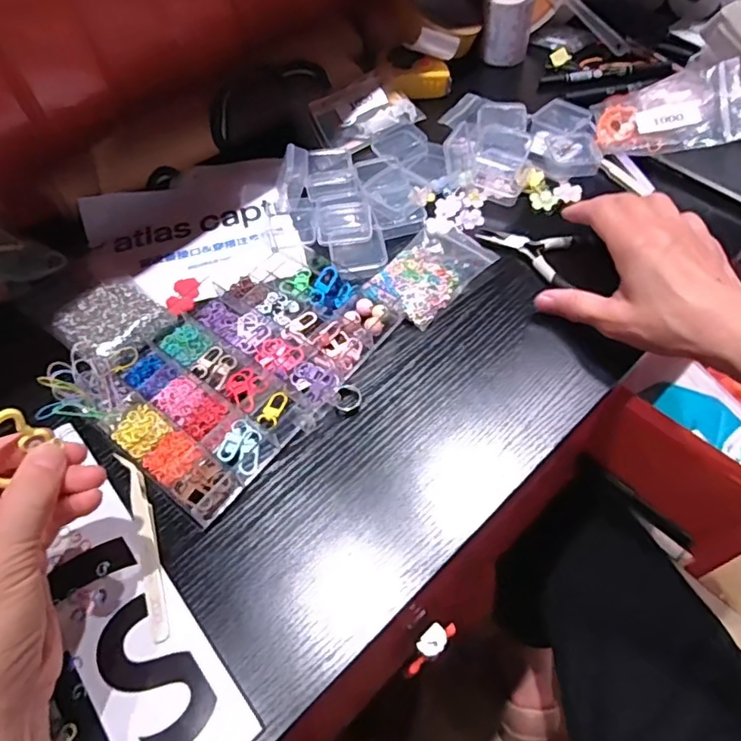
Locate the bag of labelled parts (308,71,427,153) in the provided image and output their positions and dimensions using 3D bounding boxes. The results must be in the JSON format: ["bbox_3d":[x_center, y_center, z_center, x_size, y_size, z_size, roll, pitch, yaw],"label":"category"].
[{"bbox_3d":[-0.004,-0.261,0.550,0.100,0.034,0.062,-25,63,-13],"label":"bag of labelled parts"}]

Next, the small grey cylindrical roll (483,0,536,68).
[{"bbox_3d":[0.150,-0.379,0.603,0.051,0.061,0.050,9,59,7],"label":"small grey cylindrical roll"}]

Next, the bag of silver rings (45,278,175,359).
[{"bbox_3d":[-0.205,-0.043,0.431,0.084,0.009,0.073,37,67,25],"label":"bag of silver rings"}]

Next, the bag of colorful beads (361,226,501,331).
[{"bbox_3d":[0.050,-0.081,0.443,0.063,0.011,0.104,33,65,23],"label":"bag of colorful beads"}]

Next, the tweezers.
[{"bbox_3d":[-0.137,0.103,0.335,0.013,0.005,0.117,-20,58,-8],"label":"tweezers"}]

